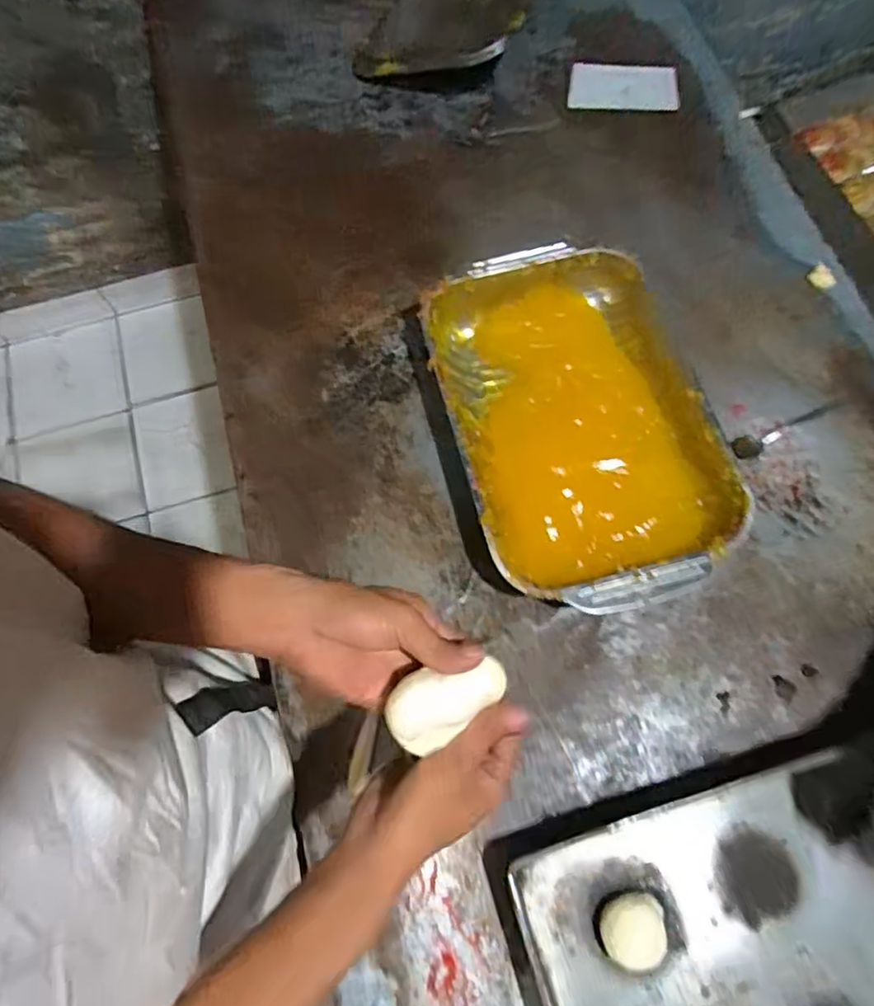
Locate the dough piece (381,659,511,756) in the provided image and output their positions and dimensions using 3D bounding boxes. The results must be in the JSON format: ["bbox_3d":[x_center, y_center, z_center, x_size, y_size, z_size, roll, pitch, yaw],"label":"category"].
[{"bbox_3d":[0.002,0.126,0.415,0.081,0.031,0.046,-36,103,-14],"label":"dough piece"}]

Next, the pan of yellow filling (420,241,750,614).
[{"bbox_3d":[0.156,-0.093,0.695,0.279,0.068,0.428,-14,70,-2],"label":"pan of yellow filling"}]

